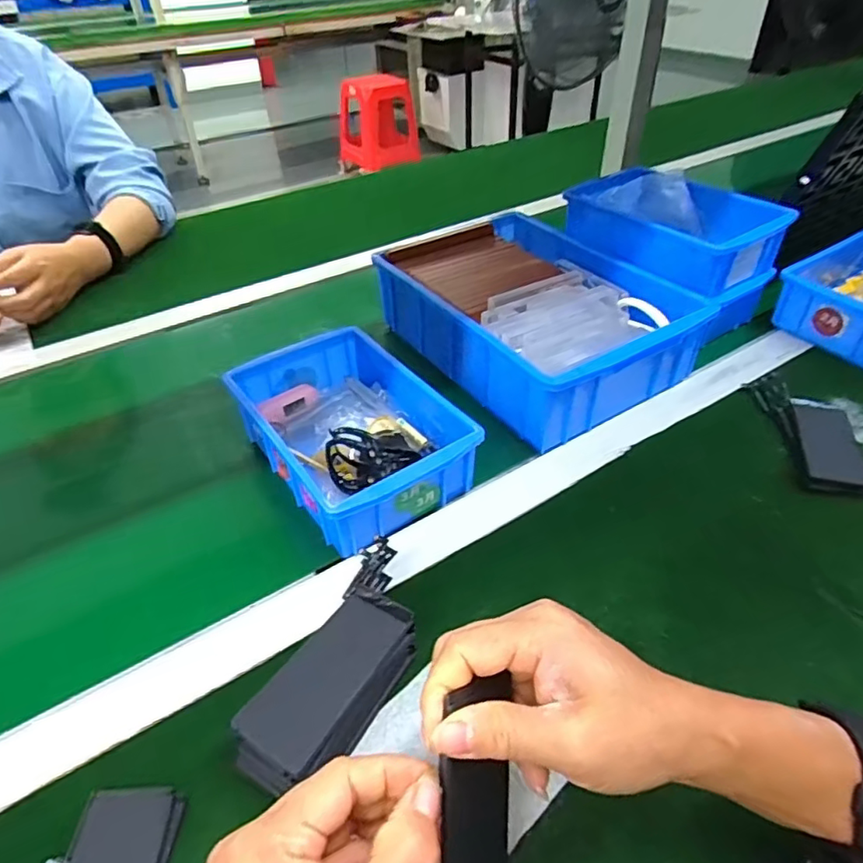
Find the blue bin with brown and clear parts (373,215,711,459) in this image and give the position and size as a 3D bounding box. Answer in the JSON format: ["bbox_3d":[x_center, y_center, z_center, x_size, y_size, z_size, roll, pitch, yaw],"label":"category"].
[{"bbox_3d":[0.100,-0.122,0.602,0.208,0.079,0.296,-23,45,-22],"label":"blue bin with brown and clear parts"}]

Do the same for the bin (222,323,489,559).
[{"bbox_3d":[-0.069,-0.001,0.493,0.131,0.063,0.203,-26,46,-25],"label":"bin"}]

